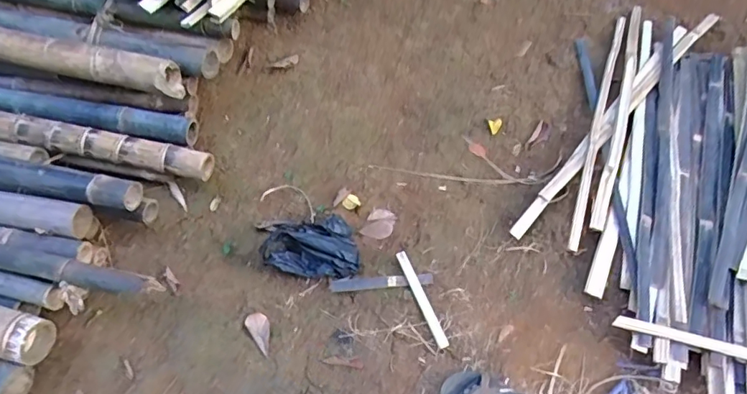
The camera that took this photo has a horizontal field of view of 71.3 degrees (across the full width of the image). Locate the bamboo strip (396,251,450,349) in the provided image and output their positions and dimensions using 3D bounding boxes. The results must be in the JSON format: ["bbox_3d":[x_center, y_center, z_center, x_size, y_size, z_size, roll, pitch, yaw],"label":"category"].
[{"bbox_3d":[0.113,0.239,1.234,0.026,0.014,0.244,-23,66,-8],"label":"bamboo strip"}]

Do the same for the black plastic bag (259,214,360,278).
[{"bbox_3d":[-0.153,0.117,1.285,0.236,0.080,0.152,2,65,3],"label":"black plastic bag"}]

